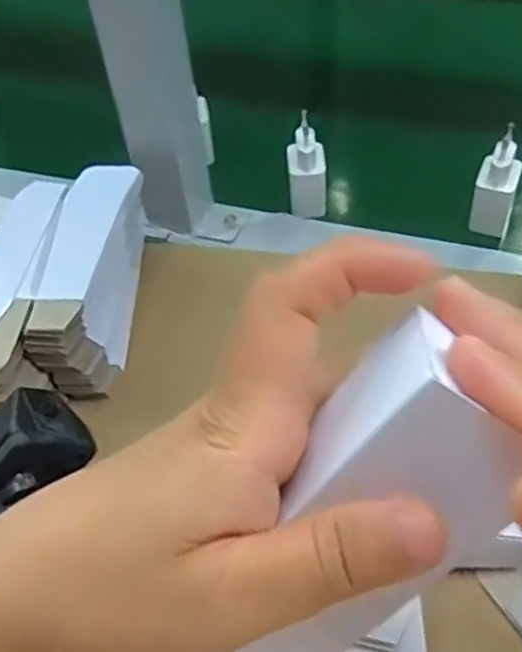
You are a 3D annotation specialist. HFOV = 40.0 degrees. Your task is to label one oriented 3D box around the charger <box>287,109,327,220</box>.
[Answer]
[{"bbox_3d":[0.035,-0.122,0.557,0.028,0.073,0.032,-6,50,0],"label":"charger"}]

